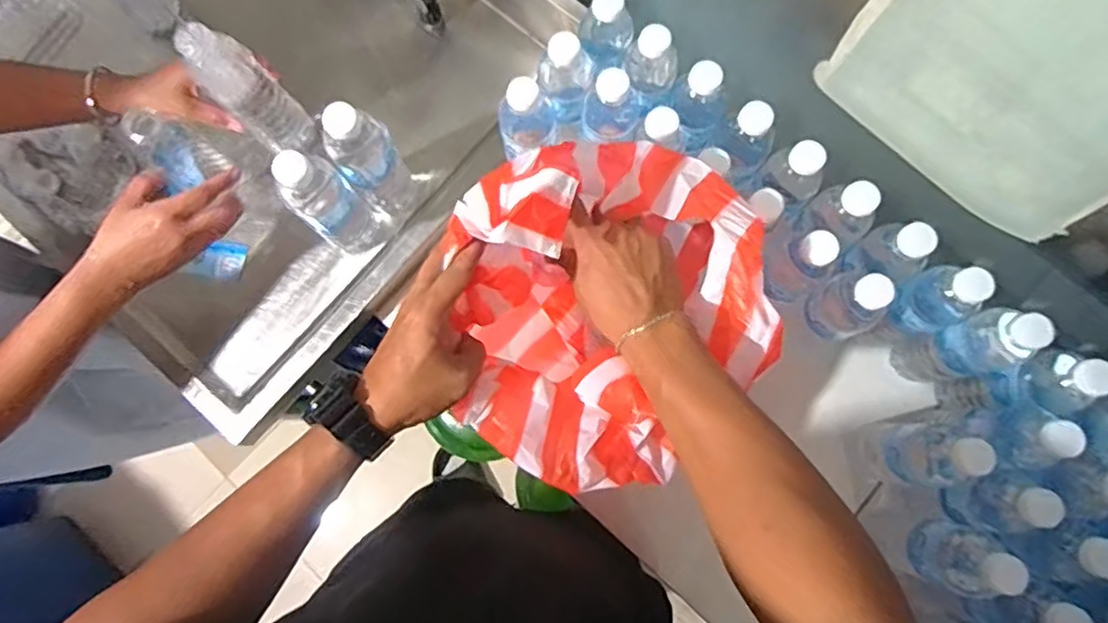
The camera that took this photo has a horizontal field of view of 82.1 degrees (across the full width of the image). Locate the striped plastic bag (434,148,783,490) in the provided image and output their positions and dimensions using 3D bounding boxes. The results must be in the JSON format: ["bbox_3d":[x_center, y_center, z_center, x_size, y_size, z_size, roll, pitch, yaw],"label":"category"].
[{"bbox_3d":[0.049,0.009,0.600,0.250,0.319,0.292,37,82,8],"label":"striped plastic bag"}]

